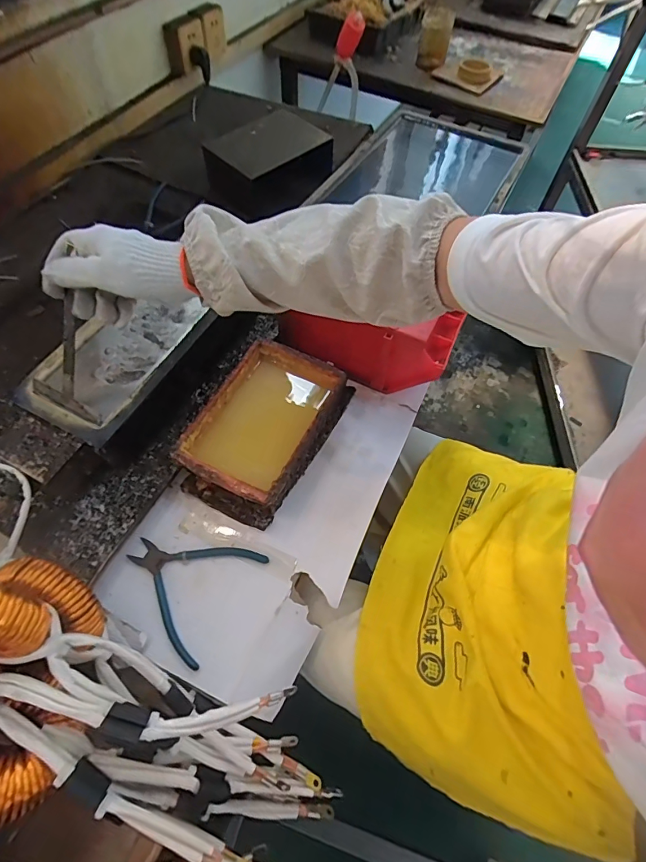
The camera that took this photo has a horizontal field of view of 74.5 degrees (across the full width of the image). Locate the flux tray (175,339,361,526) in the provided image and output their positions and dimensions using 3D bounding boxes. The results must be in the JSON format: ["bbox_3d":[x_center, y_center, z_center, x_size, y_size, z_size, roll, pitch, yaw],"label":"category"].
[{"bbox_3d":[-0.071,-0.004,0.526,0.134,0.065,0.214,24,62,12],"label":"flux tray"}]

